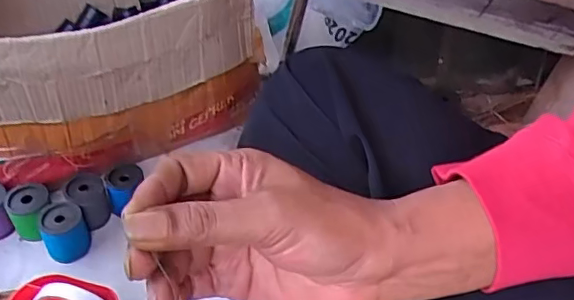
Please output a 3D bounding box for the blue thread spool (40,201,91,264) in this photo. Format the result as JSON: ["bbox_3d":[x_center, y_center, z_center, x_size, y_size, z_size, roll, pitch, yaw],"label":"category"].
[{"bbox_3d":[-0.235,0.090,0.605,0.044,0.055,0.043,1,42,-1],"label":"blue thread spool"}]

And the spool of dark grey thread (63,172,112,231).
[{"bbox_3d":[-0.219,0.057,0.630,0.040,0.048,0.038,1,42,-1],"label":"spool of dark grey thread"}]

